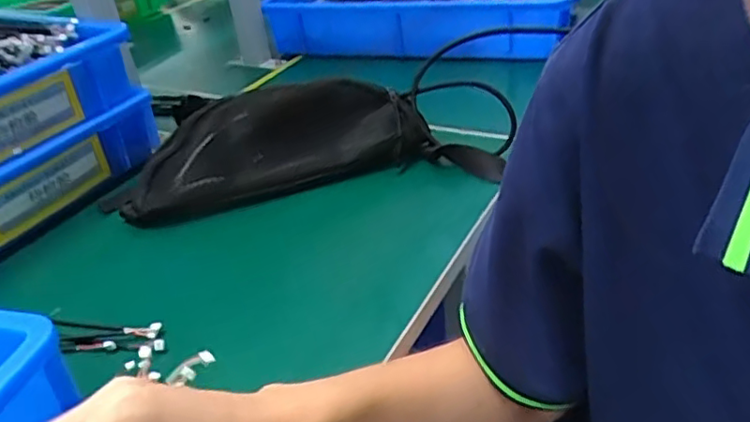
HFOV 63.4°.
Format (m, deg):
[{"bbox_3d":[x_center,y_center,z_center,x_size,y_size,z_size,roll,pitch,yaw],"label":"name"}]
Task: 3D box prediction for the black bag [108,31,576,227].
[{"bbox_3d":[-0.056,-0.071,0.570,0.405,0.122,0.072,-10,34,-7],"label":"black bag"}]

